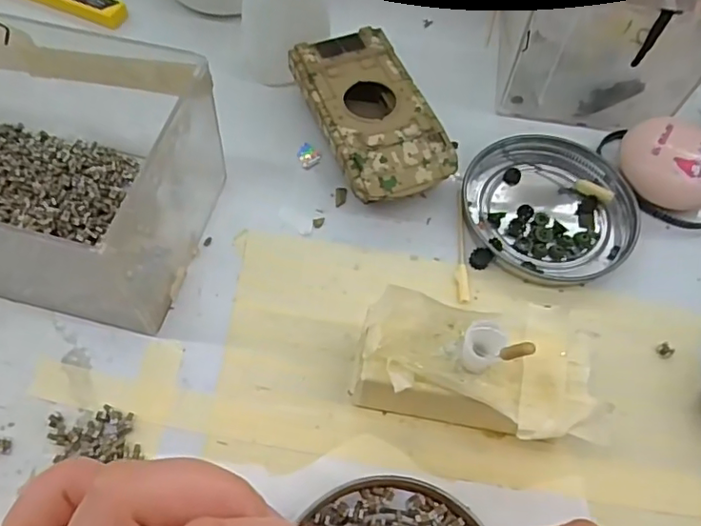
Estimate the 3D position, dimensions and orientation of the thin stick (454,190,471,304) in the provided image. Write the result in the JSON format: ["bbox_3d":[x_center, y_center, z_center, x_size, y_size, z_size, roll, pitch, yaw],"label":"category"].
[{"bbox_3d":[0.049,-0.008,0.258,0.006,0.006,0.054,3,60,-1],"label":"thin stick"}]

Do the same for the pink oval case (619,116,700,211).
[{"bbox_3d":[0.152,-0.046,0.274,0.047,0.023,0.042,35,64,17],"label":"pink oval case"}]

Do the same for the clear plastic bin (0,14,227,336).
[{"bbox_3d":[-0.150,-0.050,0.237,0.179,0.071,0.105,14,60,5],"label":"clear plastic bin"}]

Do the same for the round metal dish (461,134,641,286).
[{"bbox_3d":[0.092,-0.026,0.269,0.077,0.010,0.073,1,60,-2],"label":"round metal dish"}]

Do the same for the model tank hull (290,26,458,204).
[{"bbox_3d":[0.009,-0.067,0.280,0.051,0.026,0.094,-19,62,-13],"label":"model tank hull"}]

